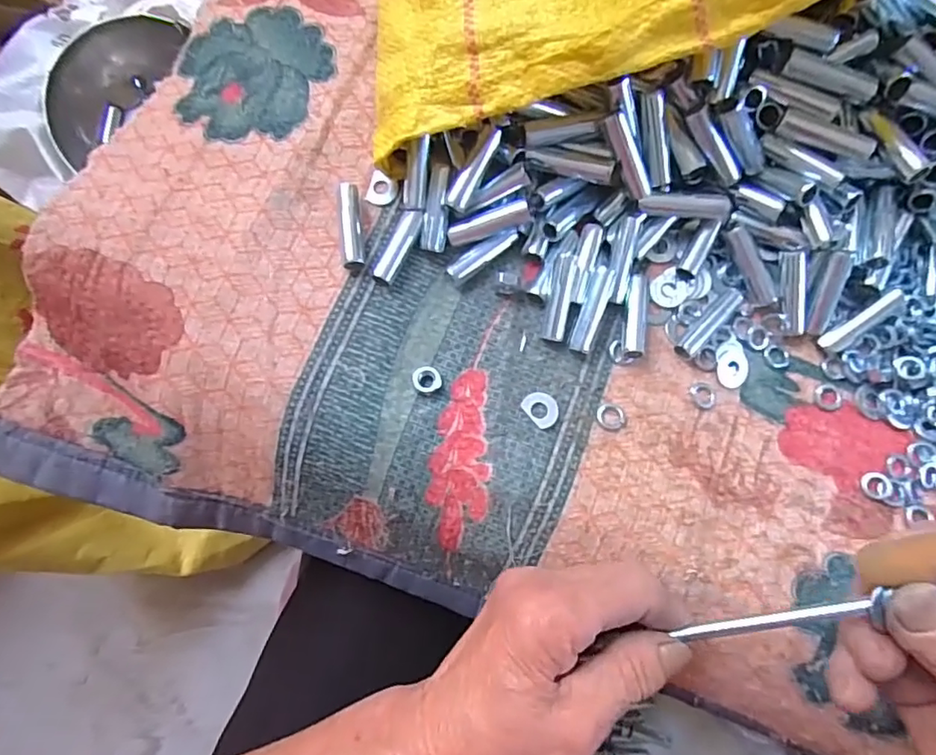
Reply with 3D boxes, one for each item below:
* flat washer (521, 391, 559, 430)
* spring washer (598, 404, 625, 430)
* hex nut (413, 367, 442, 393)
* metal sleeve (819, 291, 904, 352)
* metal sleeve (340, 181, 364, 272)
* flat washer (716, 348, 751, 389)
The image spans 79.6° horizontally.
[{"bbox_3d":[0.036,0.015,0.274,0.015,0.004,0.018,-38,82,-9],"label":"flat washer"},{"bbox_3d":[0.071,0.019,0.276,0.013,0.004,0.012,0,78,-2],"label":"spring washer"},{"bbox_3d":[-0.020,0.001,0.273,0.013,0.006,0.013,-25,80,-7],"label":"hex nut"},{"bbox_3d":[0.199,-0.028,0.284,0.042,0.012,0.011,-38,83,17],"label":"metal sleeve"},{"bbox_3d":[-0.058,-0.076,0.282,0.010,0.009,0.044,-5,78,-3],"label":"metal sleeve"},{"bbox_3d":[0.135,-0.005,0.286,0.019,0.004,0.020,1,85,-15],"label":"flat washer"}]

